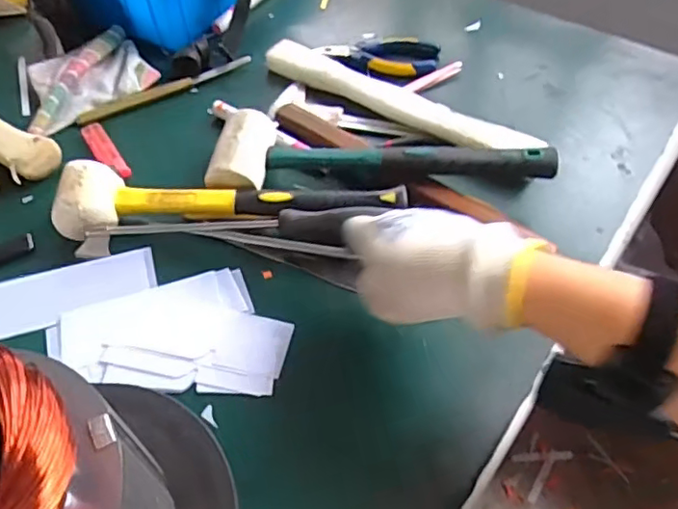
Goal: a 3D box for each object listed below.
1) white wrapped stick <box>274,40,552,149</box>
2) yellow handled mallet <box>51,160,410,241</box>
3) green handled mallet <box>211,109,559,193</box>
[{"bbox_3d":[0.050,-0.148,0.576,0.286,0.032,0.033,29,59,22],"label":"white wrapped stick"},{"bbox_3d":[-0.086,-0.033,0.475,0.271,0.049,0.058,3,53,5],"label":"yellow handled mallet"},{"bbox_3d":[0.033,-0.081,0.508,0.275,0.053,0.077,3,53,5],"label":"green handled mallet"}]

